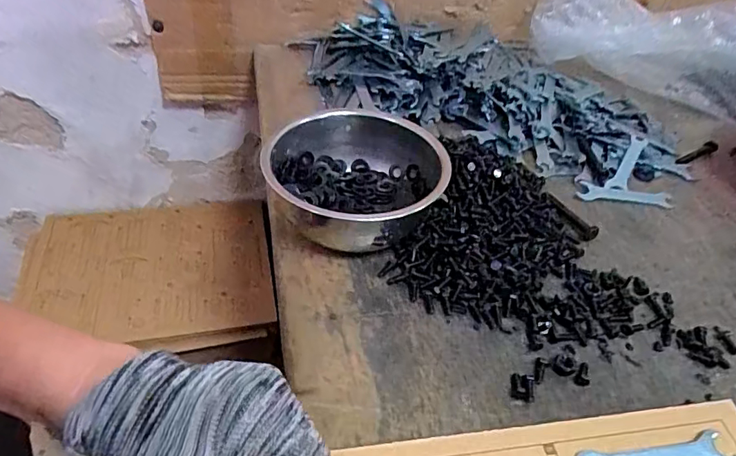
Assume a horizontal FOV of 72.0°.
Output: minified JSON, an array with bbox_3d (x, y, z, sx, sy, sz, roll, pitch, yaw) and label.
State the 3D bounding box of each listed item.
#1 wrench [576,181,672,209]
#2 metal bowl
[{"bbox_3d":[0.293,-0.038,0.581,0.116,0.009,0.026,4,42,-5],"label":"wrench"},{"bbox_3d":[-0.013,-0.043,0.487,0.156,0.073,0.169,4,42,-4],"label":"metal bowl"}]

